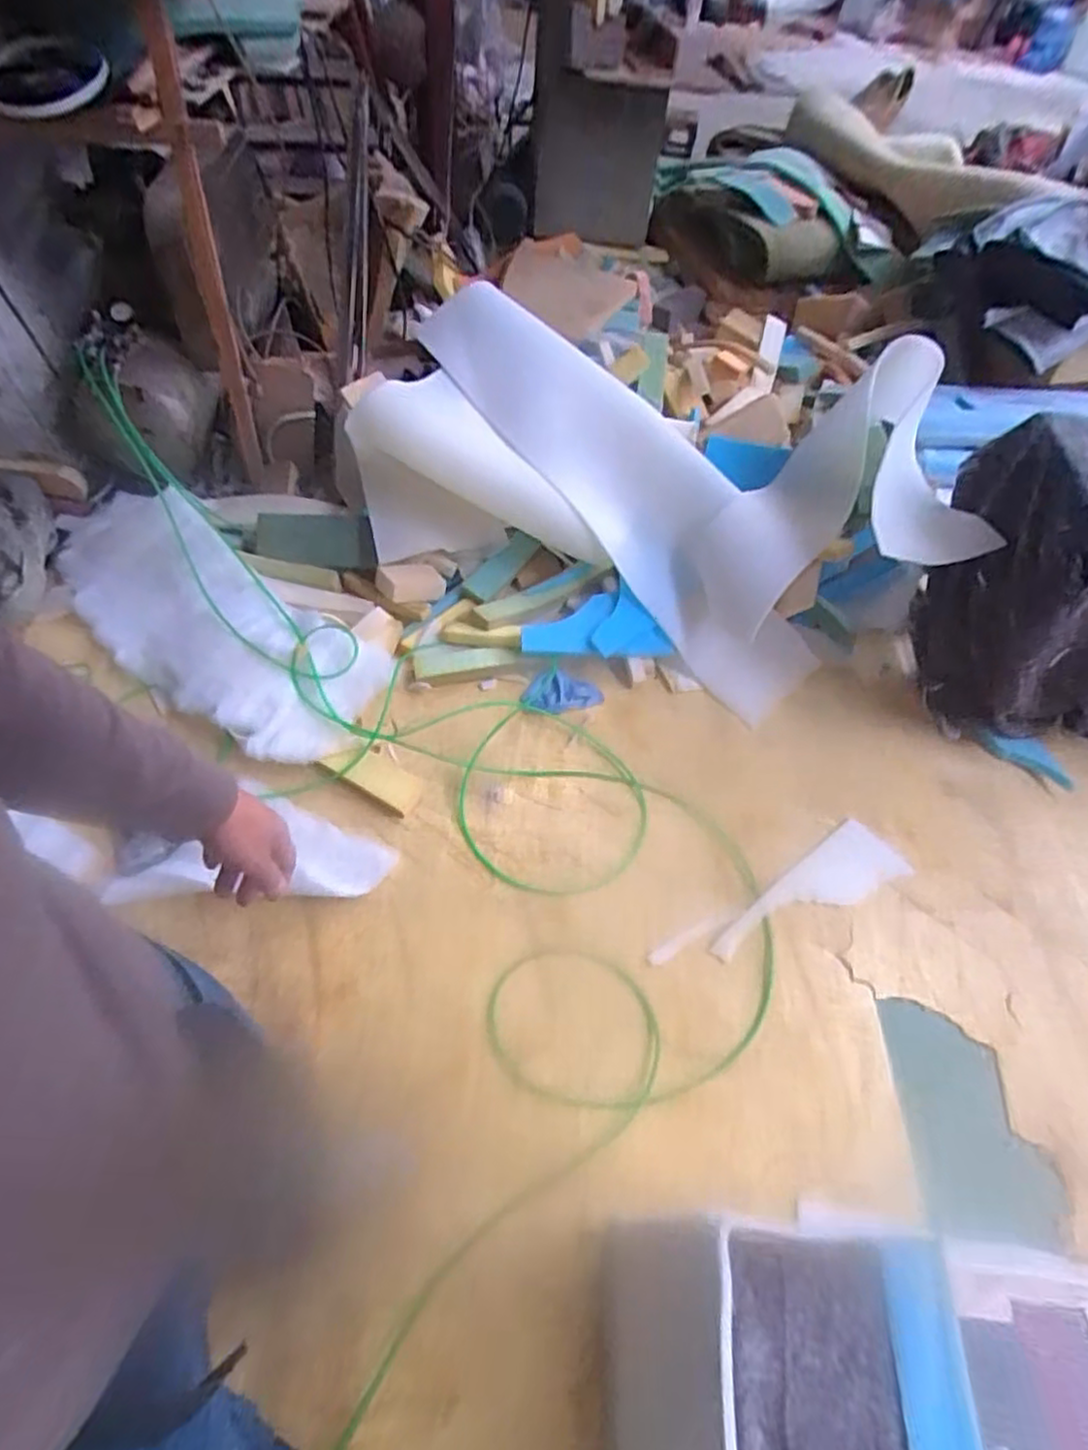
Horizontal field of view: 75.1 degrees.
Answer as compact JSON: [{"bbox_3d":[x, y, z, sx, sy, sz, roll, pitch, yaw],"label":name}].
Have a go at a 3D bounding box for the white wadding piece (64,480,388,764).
[{"bbox_3d":[-0.859,-0.269,1.776,0.971,0.179,0.418,29,58,16],"label":"white wadding piece"}]

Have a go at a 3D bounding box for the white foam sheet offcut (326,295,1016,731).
[{"bbox_3d":[0.247,-0.663,1.860,1.493,0.534,0.791,20,56,11],"label":"white foam sheet offcut"}]

